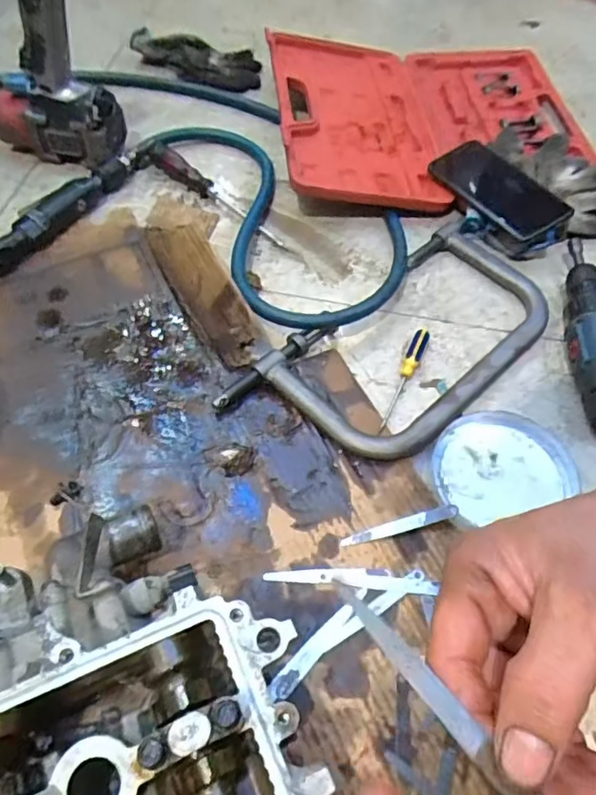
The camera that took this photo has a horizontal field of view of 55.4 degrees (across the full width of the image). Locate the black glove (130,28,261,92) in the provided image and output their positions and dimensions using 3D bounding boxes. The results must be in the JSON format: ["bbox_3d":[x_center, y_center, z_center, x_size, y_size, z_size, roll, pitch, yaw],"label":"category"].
[{"bbox_3d":[-0.150,-0.487,0.813,0.194,0.043,0.075,12,59,6],"label":"black glove"}]

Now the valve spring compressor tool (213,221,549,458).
[{"bbox_3d":[0.111,-0.053,0.559,0.166,0.040,0.335,40,65,21],"label":"valve spring compressor tool"}]

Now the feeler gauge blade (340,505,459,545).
[{"bbox_3d":[0.082,0.104,0.460,0.096,0.004,0.010,-16,74,-1],"label":"feeler gauge blade"}]

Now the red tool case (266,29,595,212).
[{"bbox_3d":[0.176,-0.376,0.738,0.406,0.060,0.337,-5,58,-5],"label":"red tool case"}]

